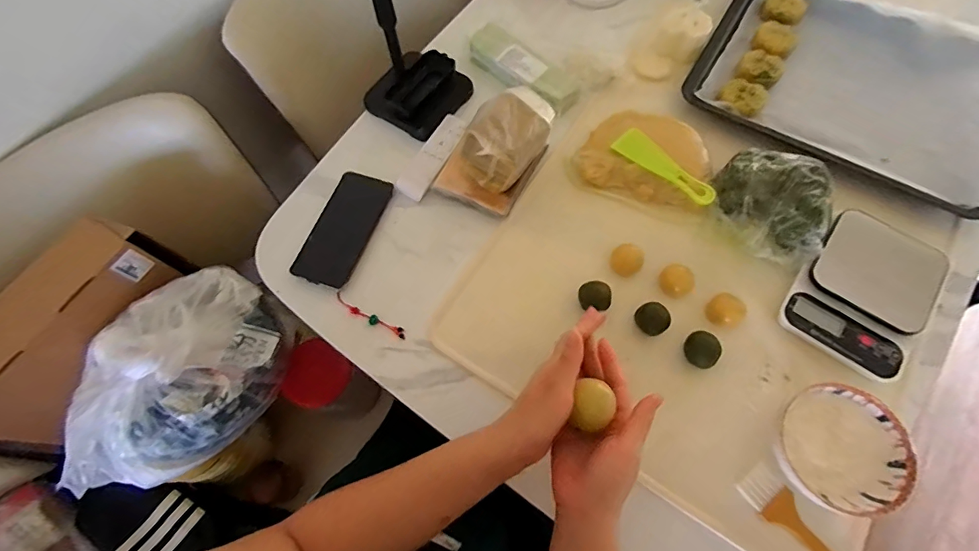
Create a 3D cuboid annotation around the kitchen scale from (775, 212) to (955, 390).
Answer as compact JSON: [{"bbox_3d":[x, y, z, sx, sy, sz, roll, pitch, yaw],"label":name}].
[{"bbox_3d":[0.424,0.018,0.510,0.130,0.028,0.170,36,73,16],"label":"kitchen scale"}]

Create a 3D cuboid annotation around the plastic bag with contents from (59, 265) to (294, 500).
[{"bbox_3d":[-0.376,0.116,0.528,0.161,0.175,0.267,28,71,13],"label":"plastic bag with contents"}]

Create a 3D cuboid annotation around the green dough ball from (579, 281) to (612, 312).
[{"bbox_3d":[0.123,0.024,0.532,0.035,0.026,0.030,4,68,4],"label":"green dough ball"}]

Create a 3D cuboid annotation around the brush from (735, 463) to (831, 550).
[{"bbox_3d":[0.309,0.250,0.440,0.043,0.019,0.136,-35,70,-12],"label":"brush"}]

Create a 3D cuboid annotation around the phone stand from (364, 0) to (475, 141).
[{"bbox_3d":[-0.106,-0.303,0.547,0.112,0.224,0.122,32,72,14],"label":"phone stand"}]

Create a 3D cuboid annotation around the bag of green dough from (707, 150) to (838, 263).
[{"bbox_3d":[0.338,-0.091,0.547,0.125,0.067,0.130,15,69,8],"label":"bag of green dough"}]

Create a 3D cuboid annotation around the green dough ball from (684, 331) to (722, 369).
[{"bbox_3d":[0.234,0.083,0.505,0.037,0.025,0.034,-1,67,2],"label":"green dough ball"}]

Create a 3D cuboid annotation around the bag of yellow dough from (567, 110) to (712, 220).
[{"bbox_3d":[0.206,-0.158,0.609,0.177,0.030,0.131,16,69,9],"label":"bag of yellow dough"}]

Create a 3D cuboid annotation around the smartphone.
[{"bbox_3d":[-0.186,-0.061,0.587,0.073,0.009,0.155,19,70,10],"label":"smartphone"}]

